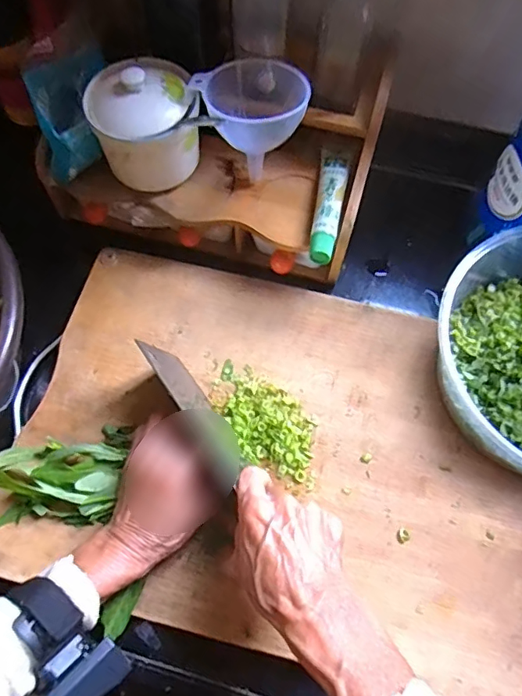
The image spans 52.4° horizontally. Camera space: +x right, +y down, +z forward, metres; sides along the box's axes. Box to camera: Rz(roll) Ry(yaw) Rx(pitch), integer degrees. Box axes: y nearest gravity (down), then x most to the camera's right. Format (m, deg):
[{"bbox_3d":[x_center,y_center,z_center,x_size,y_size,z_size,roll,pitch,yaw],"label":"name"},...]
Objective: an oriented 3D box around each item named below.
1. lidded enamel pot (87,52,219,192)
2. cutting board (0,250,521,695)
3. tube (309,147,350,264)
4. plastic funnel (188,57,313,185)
[{"bbox_3d":[-0.106,-0.208,0.491,0.093,0.088,0.091,0,68,0],"label":"lidded enamel pot"},{"bbox_3d":[0.034,0.093,0.481,0.490,0.014,0.320,13,68,5],"label":"cutting board"},{"bbox_3d":[0.067,-0.141,0.507,0.027,0.021,0.138,8,68,3],"label":"tube"},{"bbox_3d":[-0.001,-0.210,0.485,0.083,0.085,0.085,0,68,0],"label":"plastic funnel"}]

